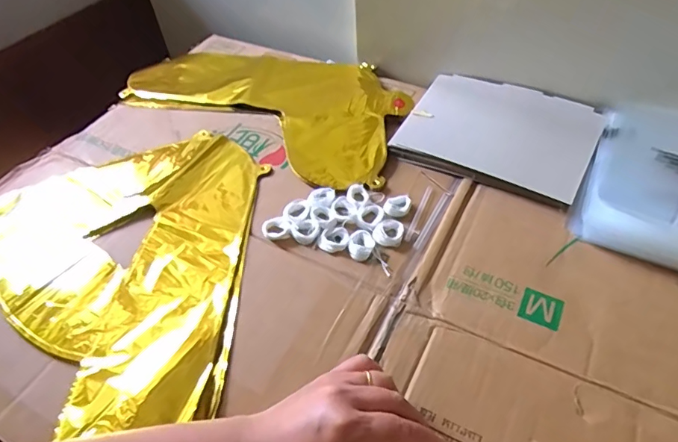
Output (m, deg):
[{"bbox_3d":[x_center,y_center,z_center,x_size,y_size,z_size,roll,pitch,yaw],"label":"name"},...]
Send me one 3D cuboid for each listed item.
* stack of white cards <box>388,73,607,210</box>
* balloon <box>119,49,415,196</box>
[{"bbox_3d":[0.188,-0.109,0.558,0.206,0.014,0.170,21,54,20],"label":"stack of white cards"},{"bbox_3d":[-0.081,-0.171,0.641,0.404,0.021,0.216,28,56,24],"label":"balloon"}]

